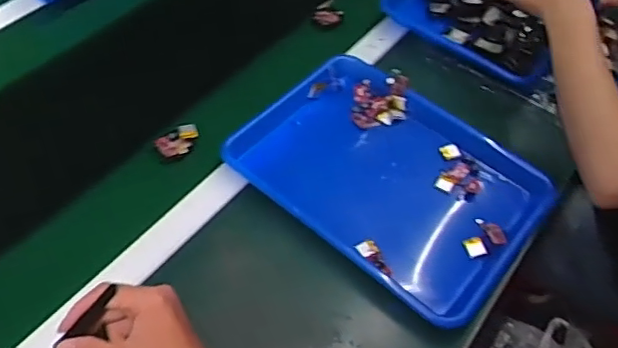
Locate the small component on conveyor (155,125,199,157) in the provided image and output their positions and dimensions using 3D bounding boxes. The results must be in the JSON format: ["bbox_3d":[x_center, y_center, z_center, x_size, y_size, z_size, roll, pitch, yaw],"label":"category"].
[{"bbox_3d":[-0.157,-0.040,0.699,0.052,0.008,0.036,-23,57,-21],"label":"small component on conveyor"}]

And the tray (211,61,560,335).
[{"bbox_3d":[0.093,0.007,0.690,0.341,0.054,0.245,34,56,21],"label":"tray"}]

